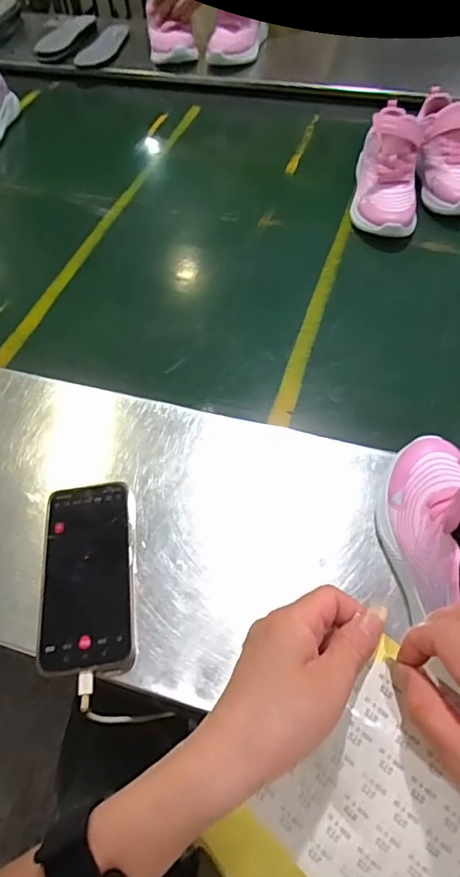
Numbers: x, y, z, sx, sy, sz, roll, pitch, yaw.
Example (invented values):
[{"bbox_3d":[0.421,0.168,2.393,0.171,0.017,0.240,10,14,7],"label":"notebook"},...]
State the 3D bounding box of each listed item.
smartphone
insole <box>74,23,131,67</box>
[{"bbox_3d":[-0.121,0.114,0.449,0.081,0.005,0.164,-7,59,0],"label":"smartphone"},{"bbox_3d":[-0.231,-0.733,0.971,0.065,0.016,0.139,22,60,17],"label":"insole"}]

